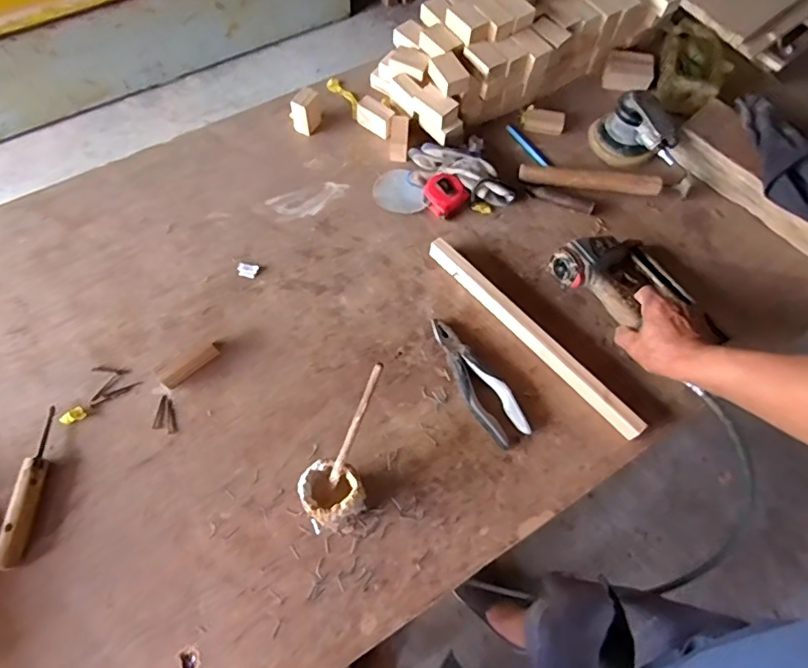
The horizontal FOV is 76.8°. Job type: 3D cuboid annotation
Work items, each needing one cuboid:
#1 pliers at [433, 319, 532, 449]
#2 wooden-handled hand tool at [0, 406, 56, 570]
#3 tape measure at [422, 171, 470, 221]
[{"bbox_3d":[0.093,0.060,0.674,0.053,0.019,0.189,-27,70,-15],"label":"pliers"},{"bbox_3d":[-0.442,0.176,0.602,0.030,0.019,0.181,0,66,-3],"label":"wooden-handled hand tool"},{"bbox_3d":[0.064,-0.217,0.791,0.062,0.032,0.059,40,69,14],"label":"tape measure"}]

